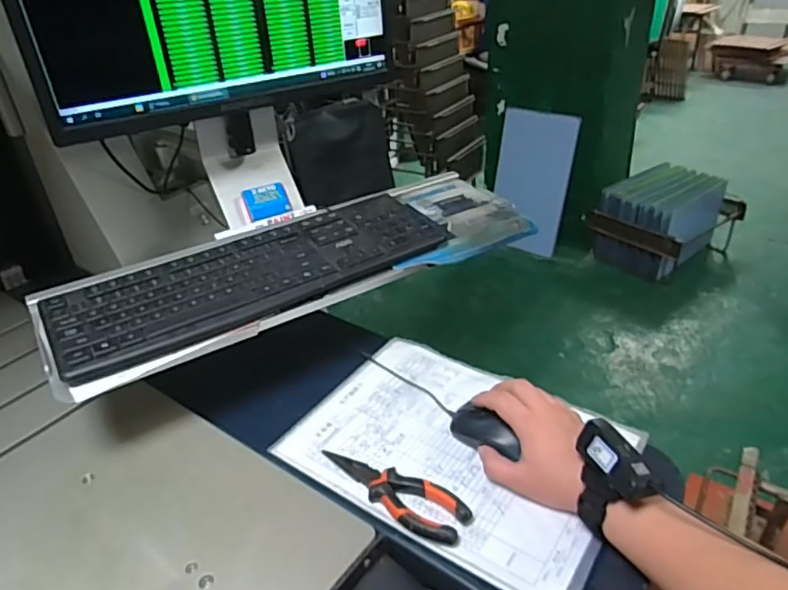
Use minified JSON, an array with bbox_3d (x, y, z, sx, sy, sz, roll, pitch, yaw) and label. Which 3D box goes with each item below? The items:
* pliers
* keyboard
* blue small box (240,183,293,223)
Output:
[{"bbox_3d":[-0.004,0.178,0.526,0.150,0.013,0.047,17,38,32],"label":"pliers"},{"bbox_3d":[-0.147,-0.031,0.666,0.448,0.032,0.136,-23,38,-29],"label":"keyboard"},{"bbox_3d":[-0.174,-0.127,0.782,0.063,0.046,0.009,-19,-1,-22],"label":"blue small box"}]

